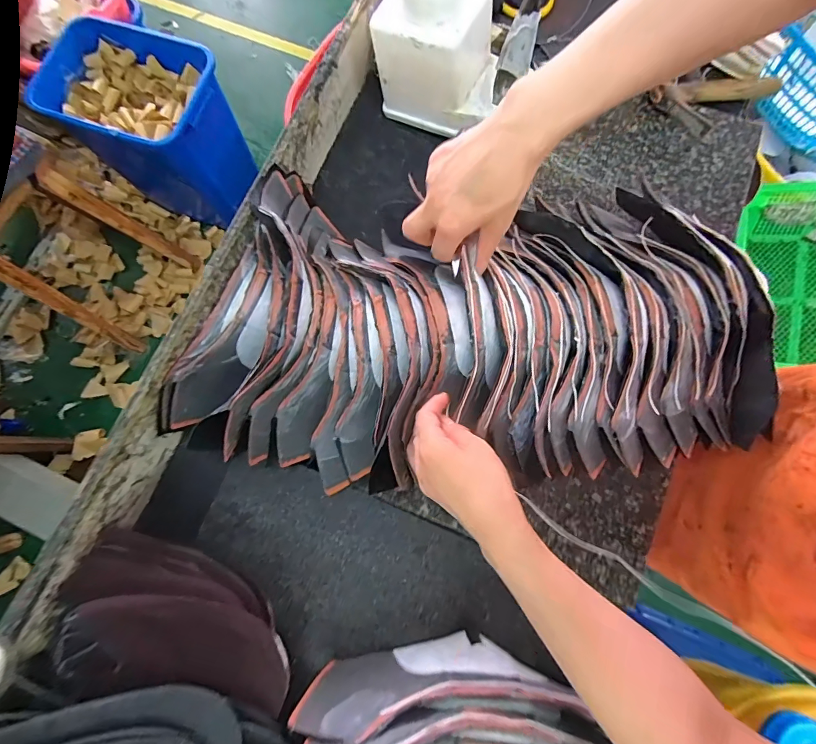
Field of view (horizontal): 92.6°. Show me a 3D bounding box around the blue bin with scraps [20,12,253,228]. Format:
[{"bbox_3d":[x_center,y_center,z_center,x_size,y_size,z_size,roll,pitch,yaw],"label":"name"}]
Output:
[{"bbox_3d":[-0.693,-0.692,1.158,0.423,0.397,0.308,16,80,4],"label":"blue bin with scraps"}]

